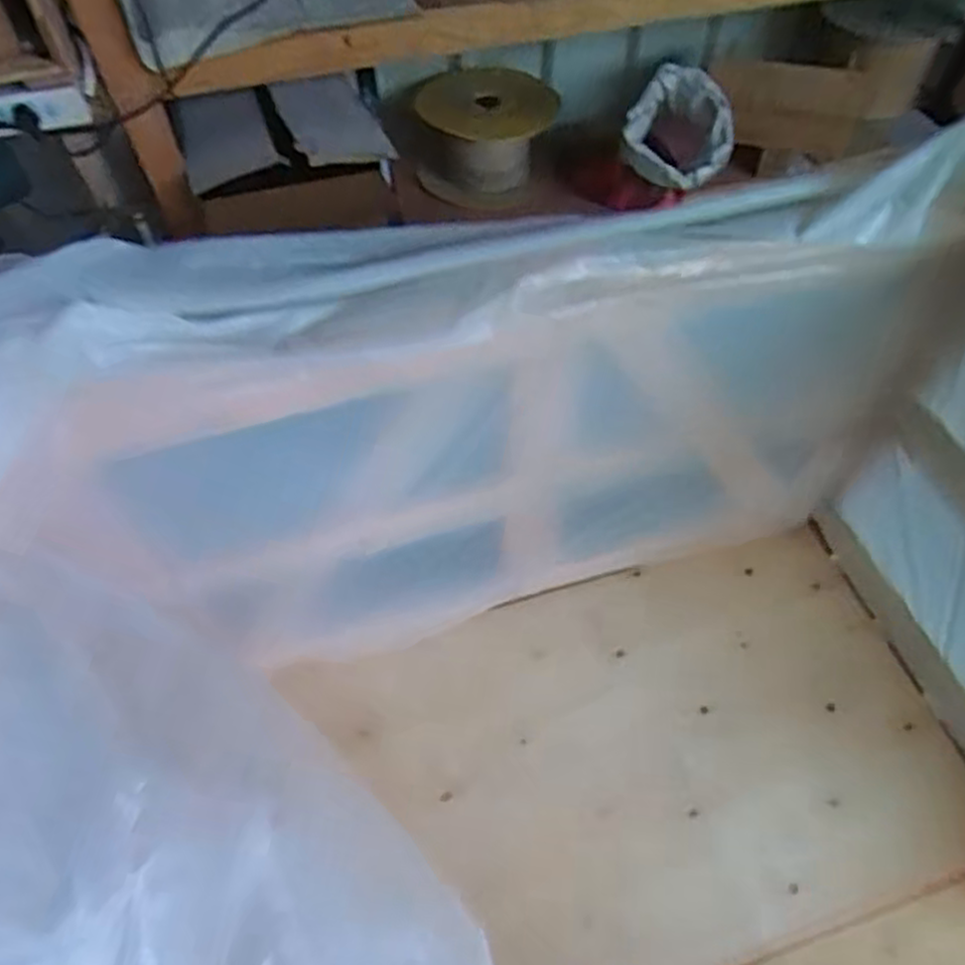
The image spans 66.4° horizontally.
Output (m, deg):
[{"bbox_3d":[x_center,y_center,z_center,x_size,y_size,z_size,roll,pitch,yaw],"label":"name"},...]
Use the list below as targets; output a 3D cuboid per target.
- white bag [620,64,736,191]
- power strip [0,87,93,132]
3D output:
[{"bbox_3d":[0.360,-0.643,1.341,0.184,0.145,0.134,15,58,10],"label":"white bag"},{"bbox_3d":[-0.697,-0.543,1.080,0.215,0.060,0.023,-13,57,-8],"label":"power strip"}]

